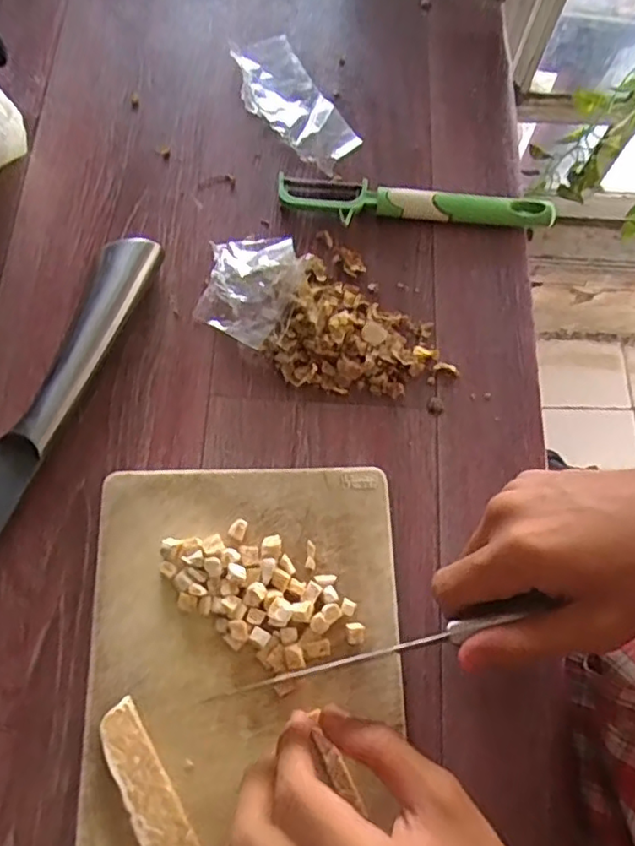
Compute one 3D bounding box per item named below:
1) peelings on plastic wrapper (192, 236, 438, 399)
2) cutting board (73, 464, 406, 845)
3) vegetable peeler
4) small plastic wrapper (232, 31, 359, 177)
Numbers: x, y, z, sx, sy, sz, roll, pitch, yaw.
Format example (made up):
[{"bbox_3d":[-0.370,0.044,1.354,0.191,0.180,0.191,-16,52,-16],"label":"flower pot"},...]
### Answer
[{"bbox_3d":[-0.004,-0.062,0.359,0.136,0.015,0.071,32,73,8],"label":"peelings on plastic wrapper"},{"bbox_3d":[-0.034,0.135,0.285,0.148,0.013,0.235,0,71,-4],"label":"cutting board"},{"bbox_3d":[0.062,-0.137,0.387,0.171,0.012,0.030,8,71,0],"label":"vegetable peeler"},{"bbox_3d":[-0.019,-0.214,0.407,0.055,0.012,0.116,-30,75,-12],"label":"small plastic wrapper"}]

